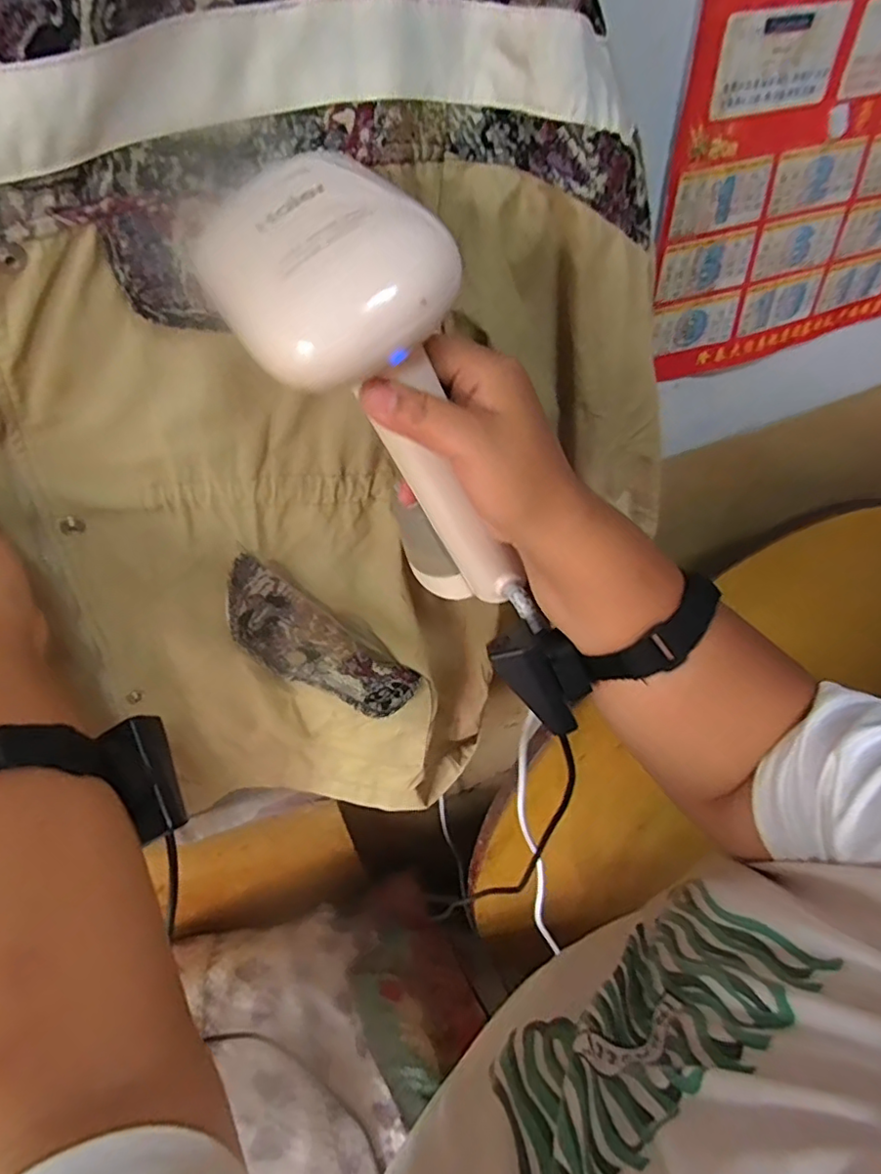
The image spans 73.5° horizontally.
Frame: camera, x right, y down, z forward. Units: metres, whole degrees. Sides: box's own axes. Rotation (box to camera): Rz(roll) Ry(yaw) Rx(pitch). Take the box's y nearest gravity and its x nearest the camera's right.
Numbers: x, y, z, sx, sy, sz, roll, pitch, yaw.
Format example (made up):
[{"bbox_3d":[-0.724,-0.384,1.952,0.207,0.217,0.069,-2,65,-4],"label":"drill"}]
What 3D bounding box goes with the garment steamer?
[{"bbox_3d":[-0.026,-0.080,0.320,0.105,0.241,0.095,-18,44,9],"label":"garment steamer"}]

